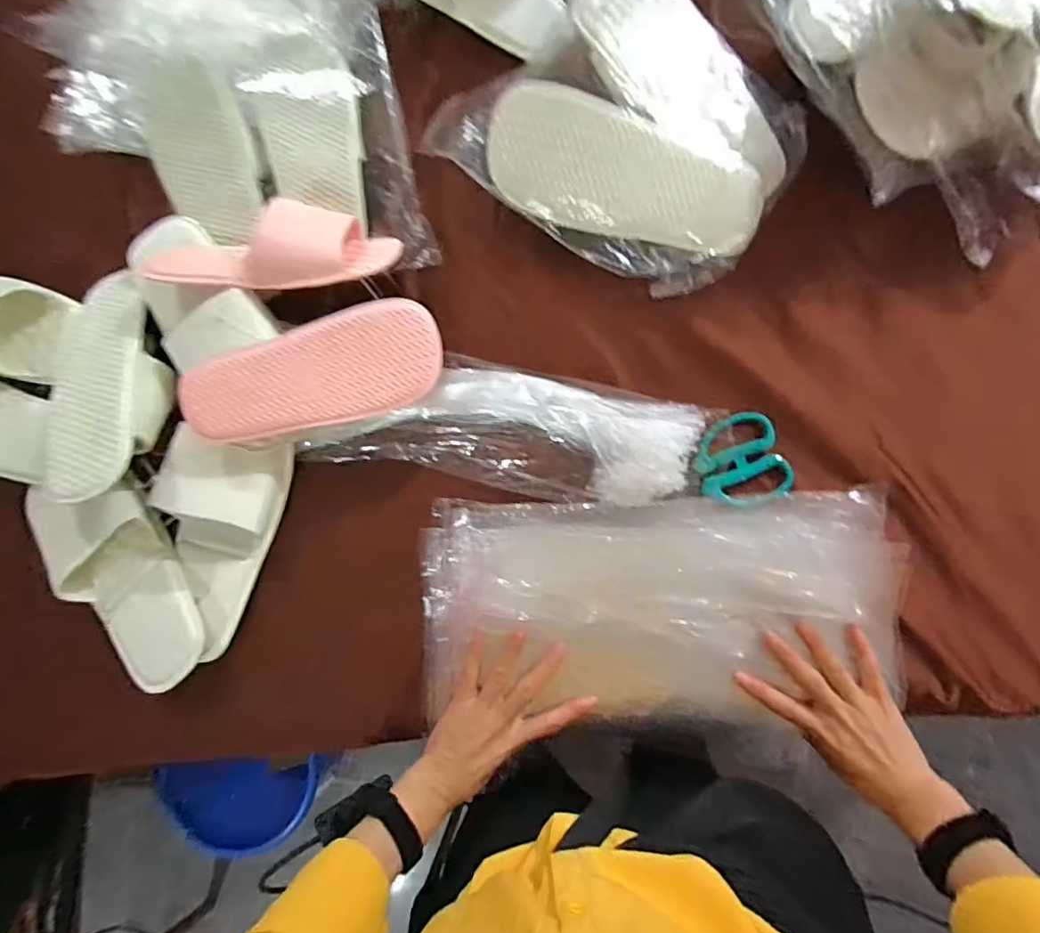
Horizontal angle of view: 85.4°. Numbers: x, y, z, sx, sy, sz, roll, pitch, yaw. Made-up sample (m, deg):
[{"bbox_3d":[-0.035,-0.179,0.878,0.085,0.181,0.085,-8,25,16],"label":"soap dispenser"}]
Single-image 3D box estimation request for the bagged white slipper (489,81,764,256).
[{"bbox_3d":[0.101,-0.278,0.552,0.265,0.050,0.108,20,108,0],"label":"bagged white slipper"}]

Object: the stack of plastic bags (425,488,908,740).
[{"bbox_3d":[0.122,0.143,0.522,0.411,0.049,0.220,-3,93,6],"label":"stack of plastic bags"}]

